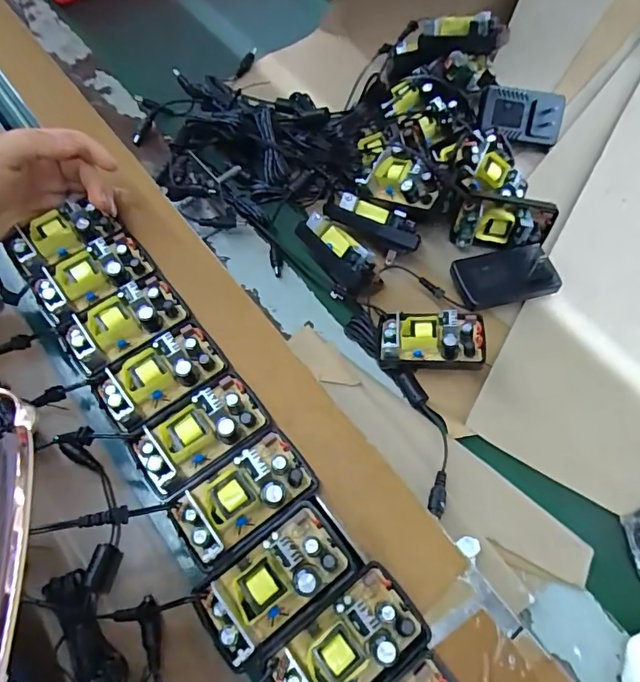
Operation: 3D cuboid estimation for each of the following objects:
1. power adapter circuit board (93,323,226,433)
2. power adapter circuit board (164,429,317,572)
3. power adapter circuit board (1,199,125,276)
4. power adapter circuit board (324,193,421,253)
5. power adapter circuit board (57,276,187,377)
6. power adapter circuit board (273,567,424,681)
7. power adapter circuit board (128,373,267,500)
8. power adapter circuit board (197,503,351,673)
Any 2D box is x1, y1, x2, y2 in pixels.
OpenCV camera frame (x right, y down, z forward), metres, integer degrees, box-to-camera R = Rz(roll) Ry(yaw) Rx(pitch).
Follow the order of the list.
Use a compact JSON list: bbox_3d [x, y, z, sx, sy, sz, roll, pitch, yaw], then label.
[{"bbox_3d":[-0.104,0.021,0.319,0.075,0.021,0.046,-37,69,-17],"label":"power adapter circuit board"},{"bbox_3d":[-0.044,0.090,0.285,0.081,0.022,0.042,-35,68,-16],"label":"power adapter circuit board"},{"bbox_3d":[-0.192,-0.079,0.365,0.073,0.016,0.038,-37,69,-17],"label":"power adapter circuit board"},{"bbox_3d":[0.046,-0.107,0.419,0.086,0.022,0.030,21,65,10],"label":"power adapter circuit board"},{"bbox_3d":[-0.135,-0.013,0.337,0.077,0.024,0.039,-32,67,-15],"label":"power adapter circuit board"},{"bbox_3d":[0.015,0.158,0.252,0.075,0.021,0.040,-34,68,-16],"label":"power adapter circuit board"},{"bbox_3d":[-0.075,0.056,0.302,0.078,0.022,0.044,-34,68,-16],"label":"power adapter circuit board"},{"bbox_3d":[-0.023,0.129,0.265,0.081,0.024,0.045,-35,68,-16],"label":"power adapter circuit board"}]

